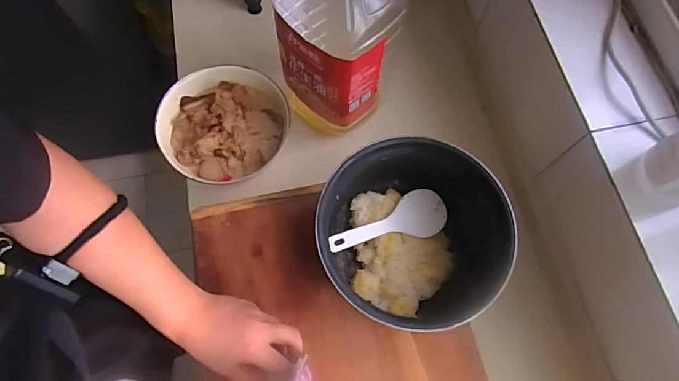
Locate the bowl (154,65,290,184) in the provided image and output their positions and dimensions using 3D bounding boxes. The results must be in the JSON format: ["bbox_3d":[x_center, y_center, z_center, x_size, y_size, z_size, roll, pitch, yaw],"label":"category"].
[{"bbox_3d":[-0.180,-0.103,0.661,0.199,0.071,0.174,-33,74,-13],"label":"bowl"}]

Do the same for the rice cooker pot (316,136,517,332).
[{"bbox_3d":[0.090,0.068,0.554,0.226,0.153,0.220,1,69,-2],"label":"rice cooker pot"}]

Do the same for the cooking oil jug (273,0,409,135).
[{"bbox_3d":[-0.001,-0.220,0.578,0.146,0.360,0.140,42,74,13],"label":"cooking oil jug"}]

